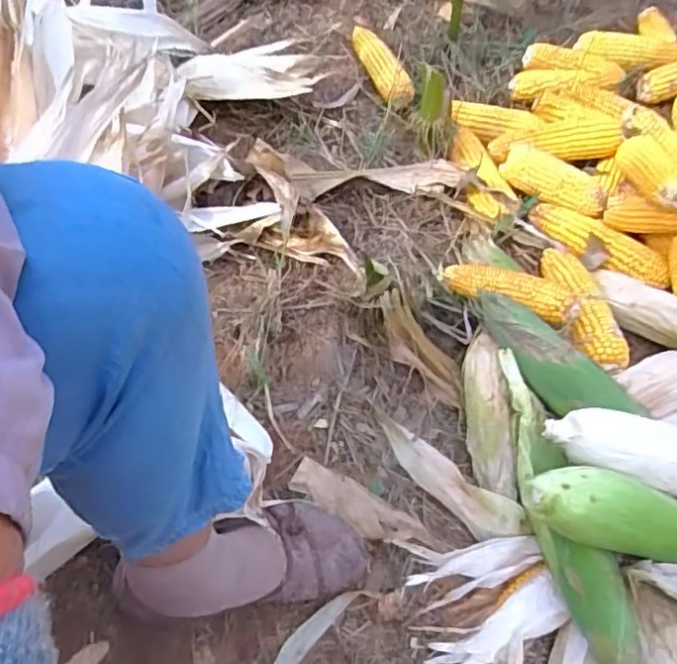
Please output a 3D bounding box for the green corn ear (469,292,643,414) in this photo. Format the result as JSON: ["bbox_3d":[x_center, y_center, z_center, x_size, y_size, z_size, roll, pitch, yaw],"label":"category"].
[{"bbox_3d":[0.229,0.022,0.705,0.072,0.047,0.223,-28,51,-18],"label":"green corn ear"}]

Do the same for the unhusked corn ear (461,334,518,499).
[{"bbox_3d":[0.171,0.095,0.727,0.046,0.055,0.201,0,55,2],"label":"unhusked corn ear"}]

